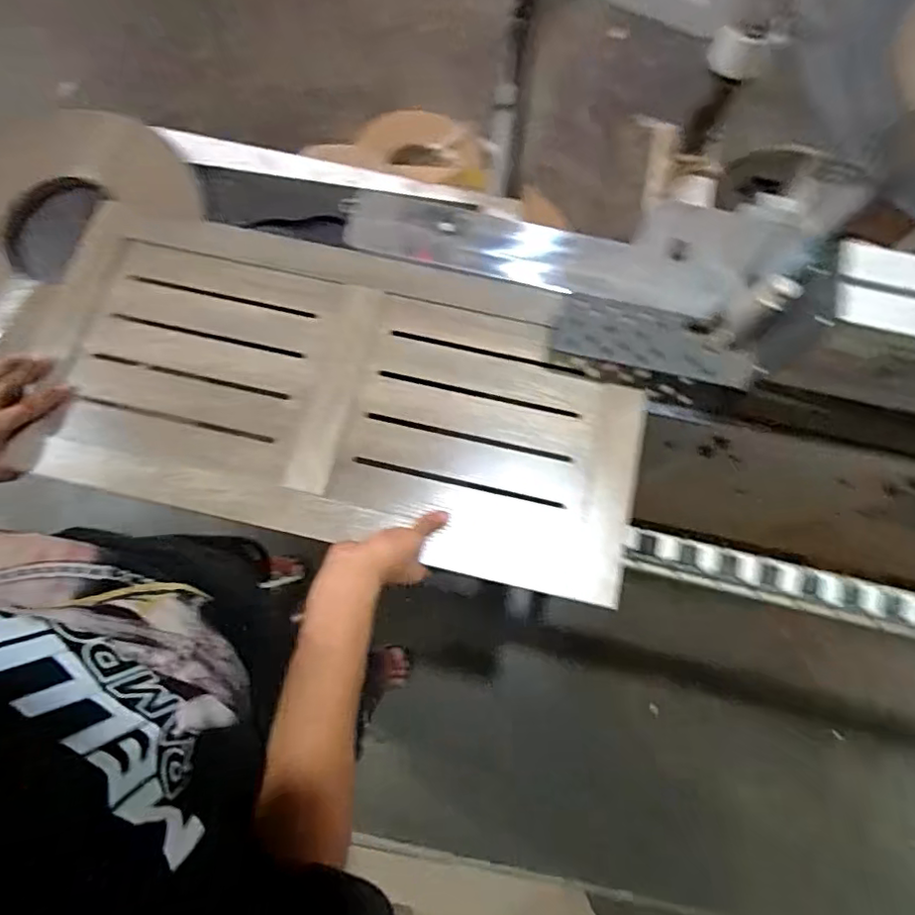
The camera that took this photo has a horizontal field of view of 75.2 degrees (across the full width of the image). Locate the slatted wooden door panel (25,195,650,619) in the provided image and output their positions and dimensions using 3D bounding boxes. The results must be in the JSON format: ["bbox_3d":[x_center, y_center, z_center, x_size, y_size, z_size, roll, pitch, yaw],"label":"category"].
[{"bbox_3d":[-0.130,-0.072,0.733,0.706,0.016,0.342,14,72,1],"label":"slatted wooden door panel"}]

